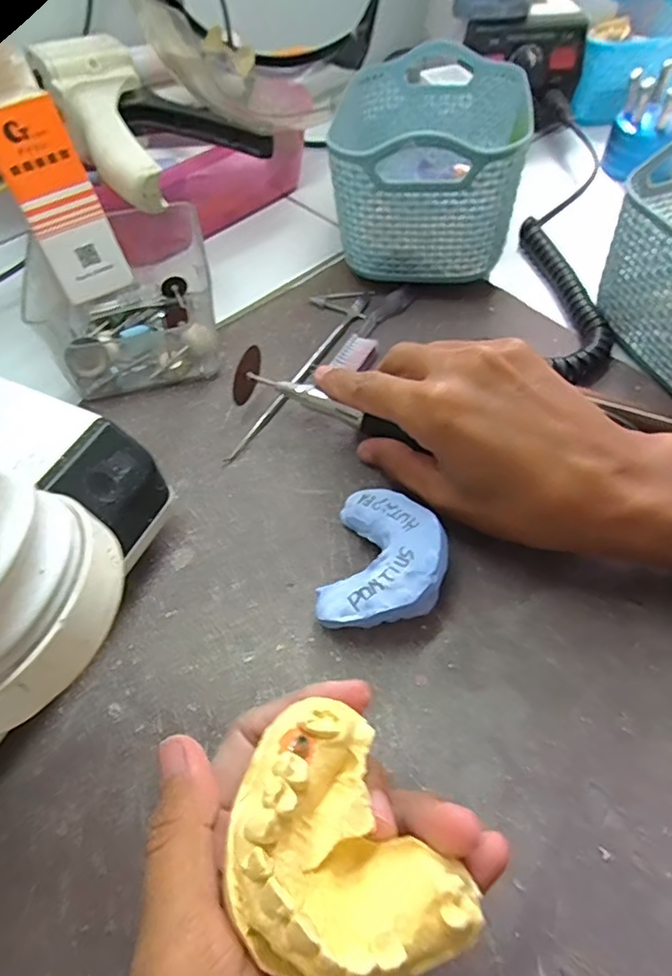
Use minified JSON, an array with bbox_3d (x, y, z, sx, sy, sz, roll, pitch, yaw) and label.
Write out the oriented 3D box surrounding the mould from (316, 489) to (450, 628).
[{"bbox_3d":[0.022,0.033,0.264,0.050,0.033,0.068,11,56,9],"label":"mould"}]

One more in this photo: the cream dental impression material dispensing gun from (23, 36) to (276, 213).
[{"bbox_3d":[-0.121,-0.236,0.370,0.107,0.047,0.134,-39,63,-23],"label":"cream dental impression material dispensing gun"}]

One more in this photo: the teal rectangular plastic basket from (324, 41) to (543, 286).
[{"bbox_3d":[0.063,-0.220,0.399,0.107,0.097,0.172,7,56,7],"label":"teal rectangular plastic basket"}]

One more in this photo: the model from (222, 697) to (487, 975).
[{"bbox_3d":[-0.002,0.097,0.157,0.052,0.026,0.068,-14,59,-36],"label":"model"}]

